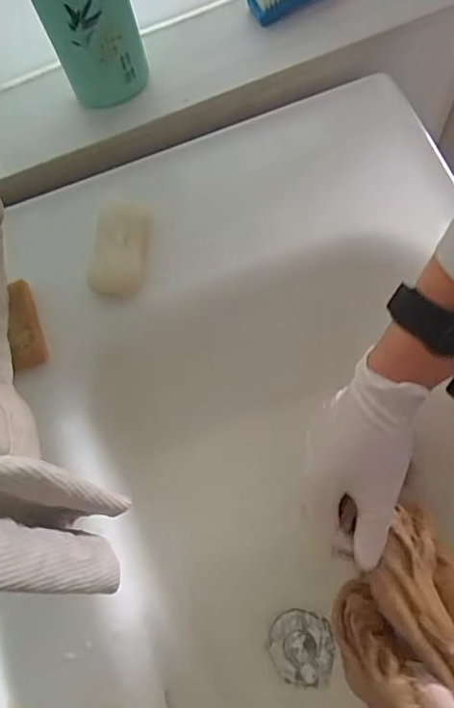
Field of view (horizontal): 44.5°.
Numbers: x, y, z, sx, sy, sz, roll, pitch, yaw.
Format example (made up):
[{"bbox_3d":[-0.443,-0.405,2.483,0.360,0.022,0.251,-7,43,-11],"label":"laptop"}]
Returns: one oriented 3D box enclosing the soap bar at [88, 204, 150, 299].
[{"bbox_3d":[-0.091,-0.089,0.477,0.046,0.024,0.080,3,71,7],"label":"soap bar"}]

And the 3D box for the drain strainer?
[{"bbox_3d":[0.067,0.265,0.504,0.059,0.018,0.058,-2,71,5],"label":"drain strainer"}]

